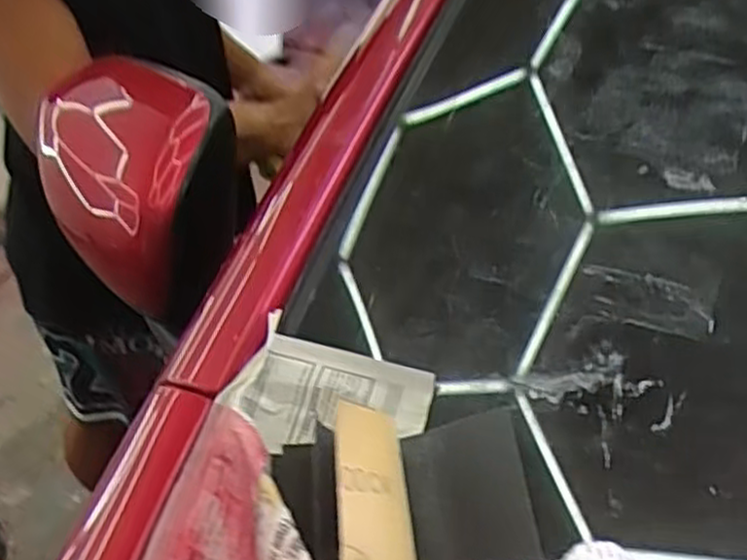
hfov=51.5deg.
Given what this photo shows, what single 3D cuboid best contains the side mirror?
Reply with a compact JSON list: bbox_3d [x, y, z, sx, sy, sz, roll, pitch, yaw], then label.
[{"bbox_3d":[-0.206,-0.111,0.654,0.138,0.127,0.281,-8,36,-19],"label":"side mirror"}]

